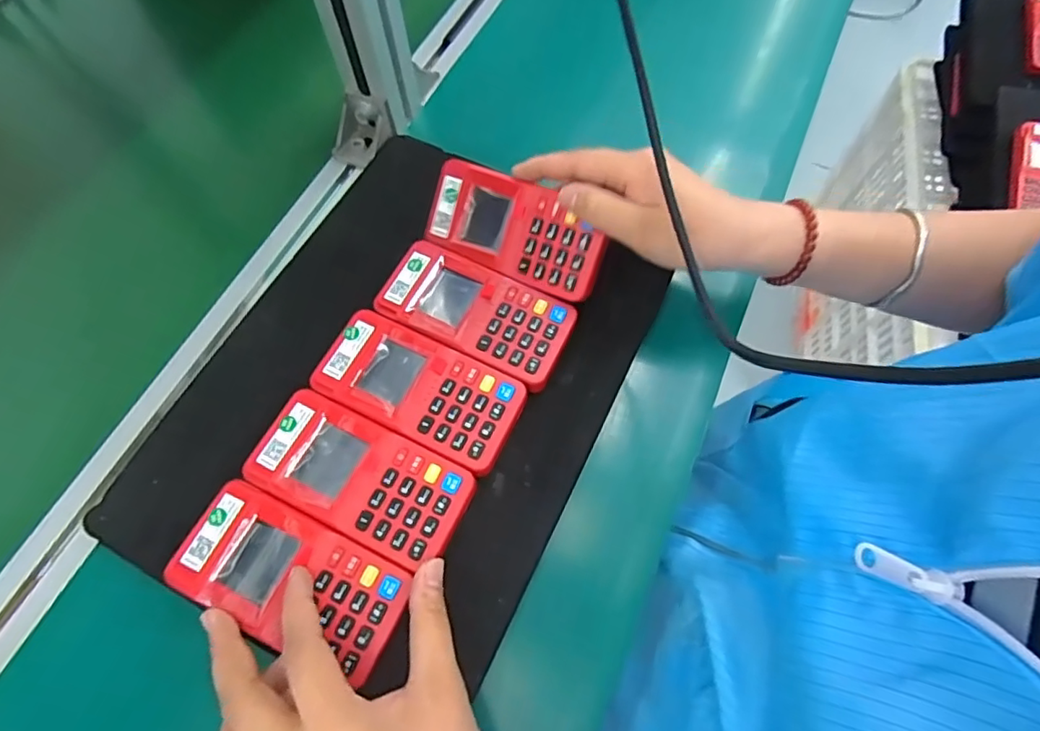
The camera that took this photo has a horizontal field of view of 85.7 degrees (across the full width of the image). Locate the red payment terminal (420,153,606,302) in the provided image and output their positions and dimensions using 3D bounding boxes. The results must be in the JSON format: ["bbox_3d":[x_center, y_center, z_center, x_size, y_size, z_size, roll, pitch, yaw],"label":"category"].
[{"bbox_3d":[-0.005,-0.089,0.368,0.125,0.019,0.057,30,105,14],"label":"red payment terminal"}]

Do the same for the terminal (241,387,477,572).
[{"bbox_3d":[-0.089,0.065,0.322,0.121,0.027,0.060,23,67,12],"label":"terminal"}]

